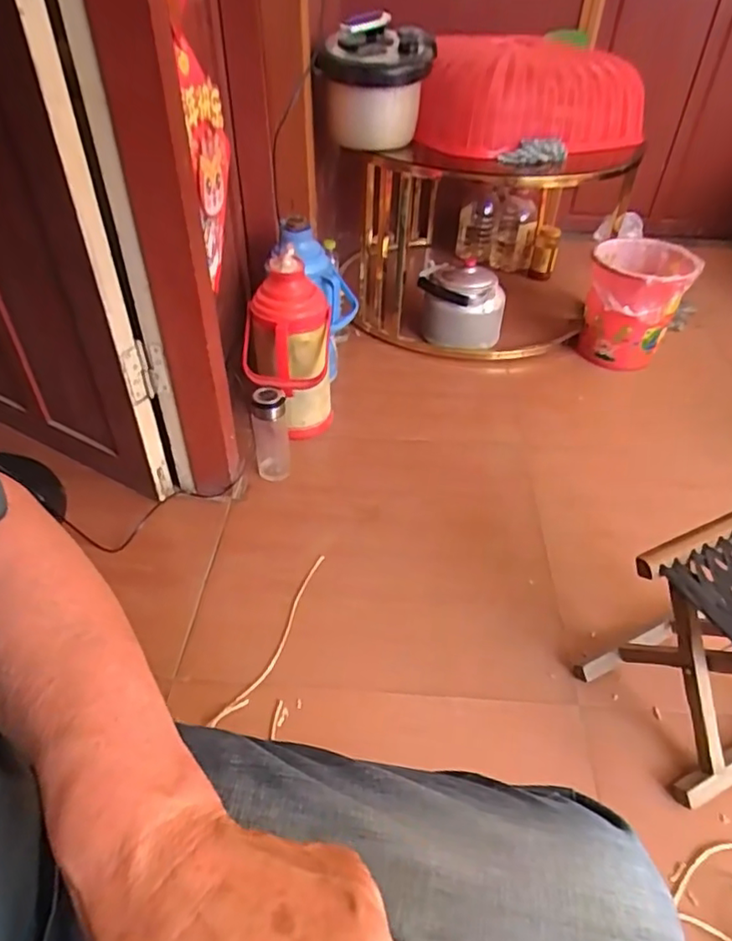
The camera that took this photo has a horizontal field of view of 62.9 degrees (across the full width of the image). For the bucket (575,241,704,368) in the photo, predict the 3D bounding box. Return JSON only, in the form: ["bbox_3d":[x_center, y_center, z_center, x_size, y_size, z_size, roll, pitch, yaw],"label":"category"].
[{"bbox_3d":[0.684,-0.422,1.552,0.237,0.264,0.268,19,45,18],"label":"bucket"}]

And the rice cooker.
[{"bbox_3d":[0.018,-0.822,1.290,0.232,0.240,0.220,2,42,-1],"label":"rice cooker"}]

